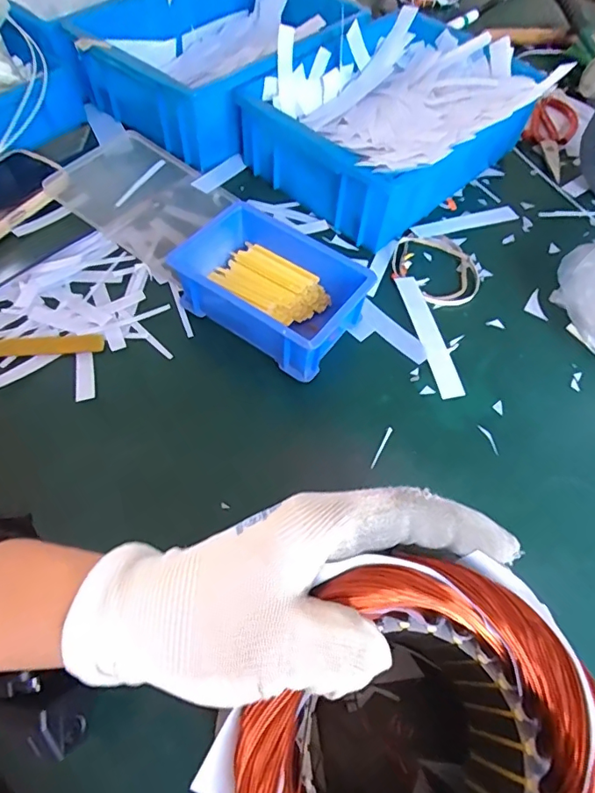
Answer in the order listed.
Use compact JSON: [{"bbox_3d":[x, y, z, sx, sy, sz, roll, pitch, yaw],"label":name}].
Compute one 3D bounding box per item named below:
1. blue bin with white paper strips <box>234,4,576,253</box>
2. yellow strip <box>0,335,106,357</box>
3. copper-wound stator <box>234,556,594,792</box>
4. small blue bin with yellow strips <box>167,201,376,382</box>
[{"bbox_3d":[0.110,-0.284,0.514,0.231,0.105,0.278,38,63,19],"label":"blue bin with white paper strips"},{"bbox_3d":[-0.224,-0.041,0.408,0.126,0.004,0.021,-3,60,-6],"label":"yellow strip"},{"bbox_3d":[0.042,0.155,0.218,0.124,0.142,0.117,1,58,-2],"label":"copper-wound stator"},{"bbox_3d":[-0.024,-0.086,0.415,0.147,0.055,0.108,30,61,15],"label":"small blue bin with yellow strips"}]

